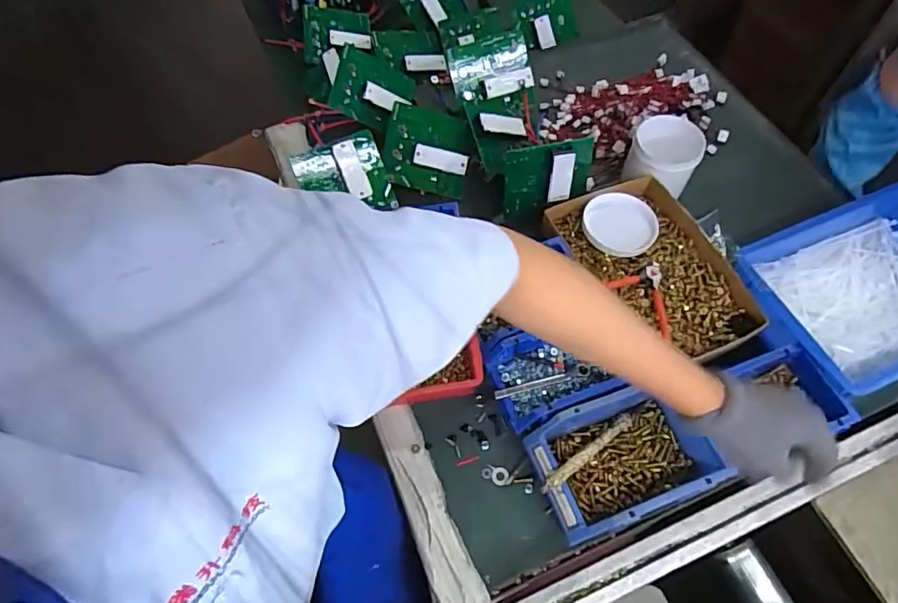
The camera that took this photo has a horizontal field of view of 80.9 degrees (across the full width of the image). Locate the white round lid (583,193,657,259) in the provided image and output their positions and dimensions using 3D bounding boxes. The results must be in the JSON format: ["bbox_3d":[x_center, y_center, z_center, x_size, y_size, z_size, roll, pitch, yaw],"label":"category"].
[{"bbox_3d":[0.233,-0.107,0.717,0.094,0.013,0.097,-1,61,2],"label":"white round lid"}]

